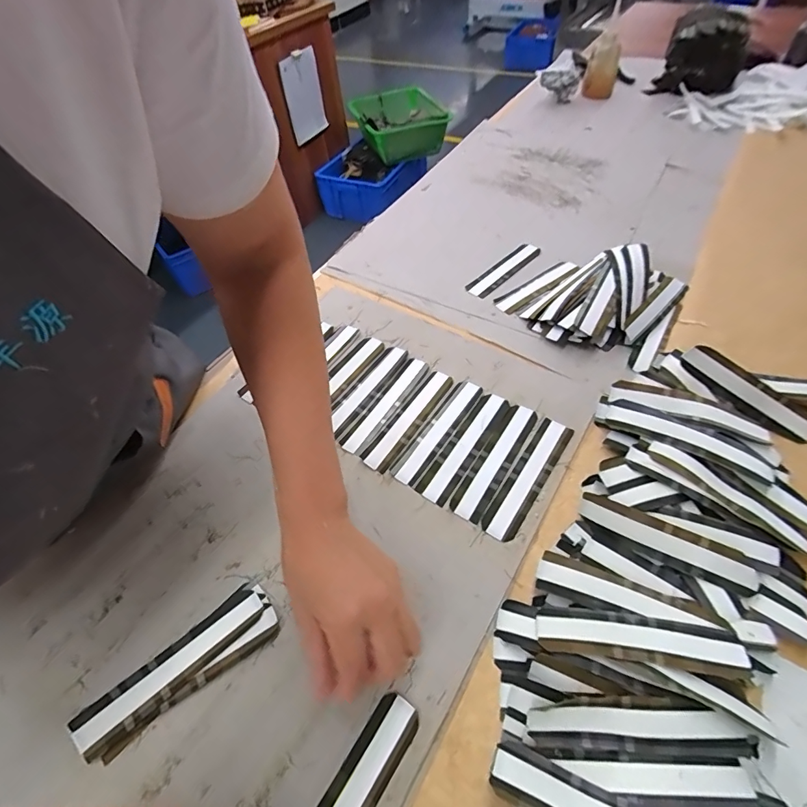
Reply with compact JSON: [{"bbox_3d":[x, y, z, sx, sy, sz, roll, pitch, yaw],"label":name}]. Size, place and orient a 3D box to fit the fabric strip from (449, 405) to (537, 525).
[{"bbox_3d":[0.091,0.054,0.441,0.031,0.005,0.139,25,58,23],"label":"fabric strip"}]

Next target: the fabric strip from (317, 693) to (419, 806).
[{"bbox_3d":[-0.039,0.262,0.285,0.033,0.004,0.141,24,56,23],"label":"fabric strip"}]

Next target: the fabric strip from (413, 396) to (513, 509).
[{"bbox_3d":[0.063,0.041,0.454,0.033,0.004,0.141,26,58,24],"label":"fabric strip"}]

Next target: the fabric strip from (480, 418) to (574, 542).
[{"bbox_3d":[0.120,0.070,0.429,0.031,0.004,0.140,27,58,24],"label":"fabric strip"}]

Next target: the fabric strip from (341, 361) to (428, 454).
[{"bbox_3d":[-0.018,0.001,0.493,0.033,0.010,0.140,26,58,24],"label":"fabric strip"}]

